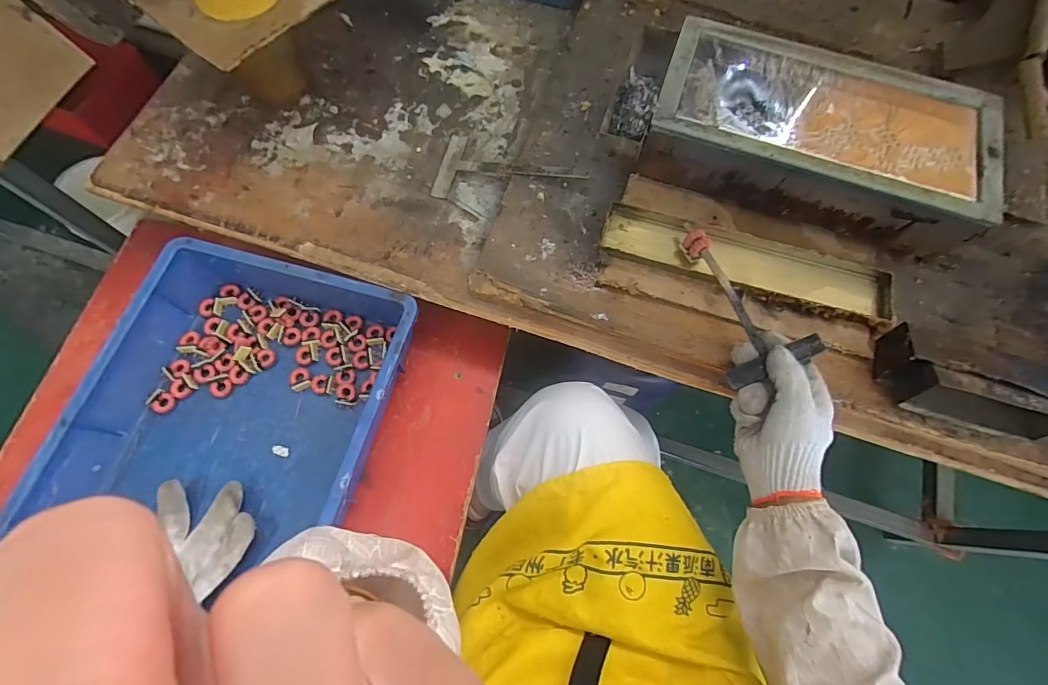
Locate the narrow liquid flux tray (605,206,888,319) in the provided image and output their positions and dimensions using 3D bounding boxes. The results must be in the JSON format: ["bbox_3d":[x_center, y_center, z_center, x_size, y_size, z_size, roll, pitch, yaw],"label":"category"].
[{"bbox_3d":[0.230,-0.080,0.496,0.295,0.048,0.067,16,72,4],"label":"narrow liquid flux tray"}]

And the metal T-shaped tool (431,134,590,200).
[{"bbox_3d":[-0.014,-0.202,0.532,0.172,0.012,0.092,7,71,15],"label":"metal T-shaped tool"}]

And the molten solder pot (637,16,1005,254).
[{"bbox_3d":[0.306,-0.222,0.495,0.327,0.086,0.179,20,72,5],"label":"molten solder pot"}]

